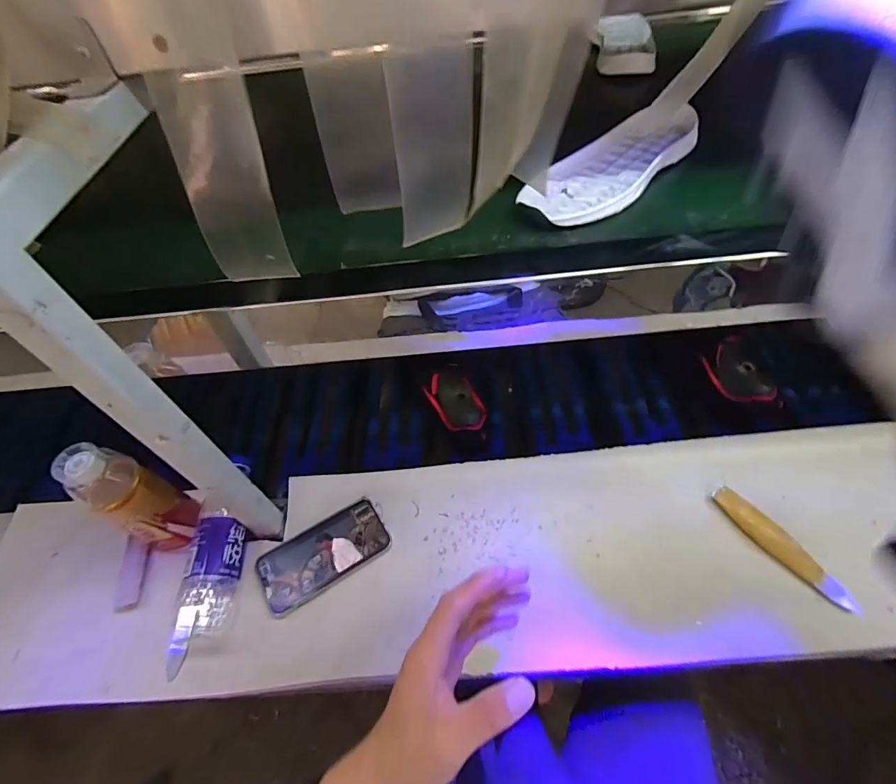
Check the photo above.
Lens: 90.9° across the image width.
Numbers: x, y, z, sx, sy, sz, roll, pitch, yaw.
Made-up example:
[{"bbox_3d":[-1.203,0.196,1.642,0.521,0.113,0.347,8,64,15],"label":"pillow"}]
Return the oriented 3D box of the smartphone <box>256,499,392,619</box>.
[{"bbox_3d":[-0.158,0.207,0.566,0.160,0.013,0.082,-28,55,-15],"label":"smartphone"}]

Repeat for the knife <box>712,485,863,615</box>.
[{"bbox_3d":[0.388,0.180,0.513,0.032,0.020,0.168,-29,56,-16],"label":"knife"}]

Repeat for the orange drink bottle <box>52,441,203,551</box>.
[{"bbox_3d":[-0.369,0.130,0.526,0.074,0.179,0.066,23,58,21],"label":"orange drink bottle"}]

